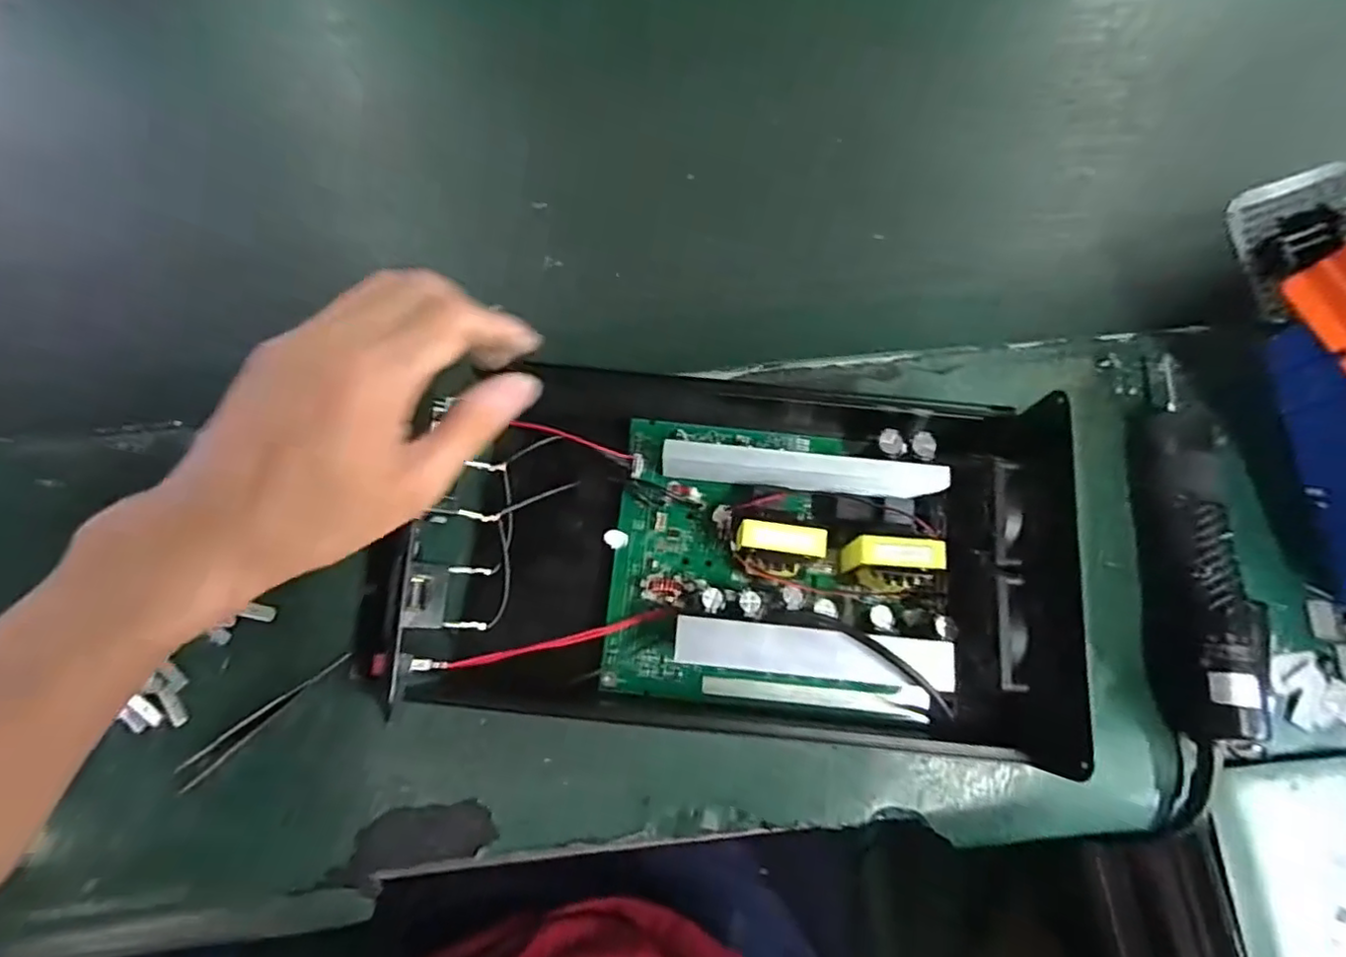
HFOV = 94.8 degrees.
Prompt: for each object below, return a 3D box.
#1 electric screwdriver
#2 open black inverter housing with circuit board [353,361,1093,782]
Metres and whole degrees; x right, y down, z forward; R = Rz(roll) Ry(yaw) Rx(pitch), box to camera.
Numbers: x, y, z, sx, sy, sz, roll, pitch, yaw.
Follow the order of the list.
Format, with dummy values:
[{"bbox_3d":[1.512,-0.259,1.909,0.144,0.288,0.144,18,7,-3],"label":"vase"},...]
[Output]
[{"bbox_3d":[0.324,0.037,0.380,0.050,0.032,0.227,4,74,1],"label":"electric screwdriver"},{"bbox_3d":[0.021,0.037,0.342,0.348,0.096,0.196,4,77,2],"label":"open black inverter housing with circuit board"}]

